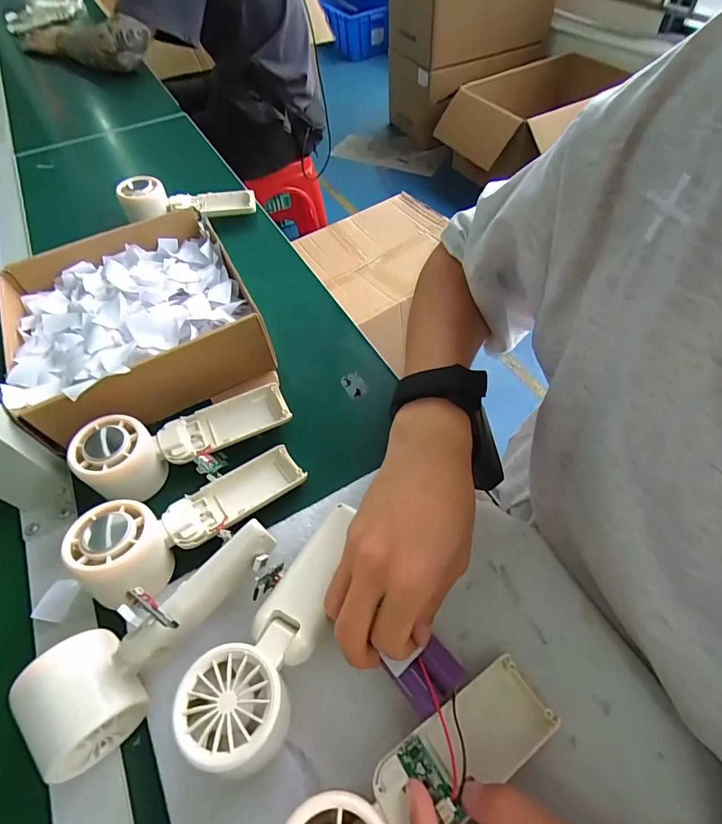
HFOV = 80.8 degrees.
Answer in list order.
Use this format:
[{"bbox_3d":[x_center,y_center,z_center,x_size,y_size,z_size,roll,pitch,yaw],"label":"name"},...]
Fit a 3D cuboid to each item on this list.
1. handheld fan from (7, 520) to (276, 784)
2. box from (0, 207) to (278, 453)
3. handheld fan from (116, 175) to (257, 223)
[{"bbox_3d":[-0.124,0.134,0.268,0.056,0.048,0.163,38,66,26],"label":"handheld fan"},{"bbox_3d":[-0.219,-0.092,0.418,0.210,0.074,0.227,-28,58,-14],"label":"box"},{"bbox_3d":[-0.227,-0.276,0.562,0.166,0.047,0.058,-6,54,-17],"label":"handheld fan"}]

